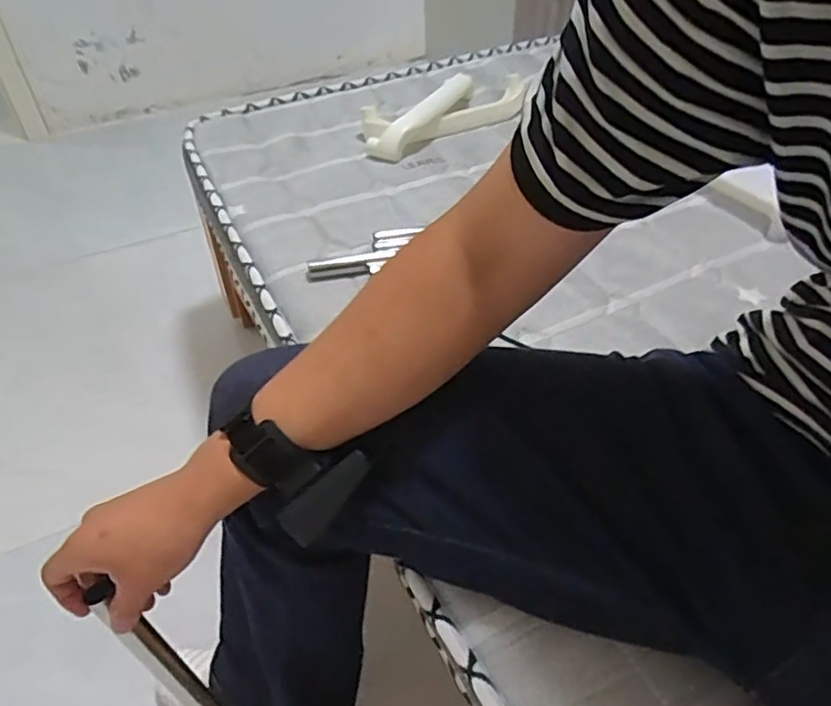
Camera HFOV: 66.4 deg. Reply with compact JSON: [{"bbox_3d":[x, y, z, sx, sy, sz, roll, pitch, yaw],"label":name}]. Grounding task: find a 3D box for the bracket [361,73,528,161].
[{"bbox_3d":[0.056,-0.391,1.016,0.325,0.049,0.098,-24,48,-26],"label":"bracket"}]

